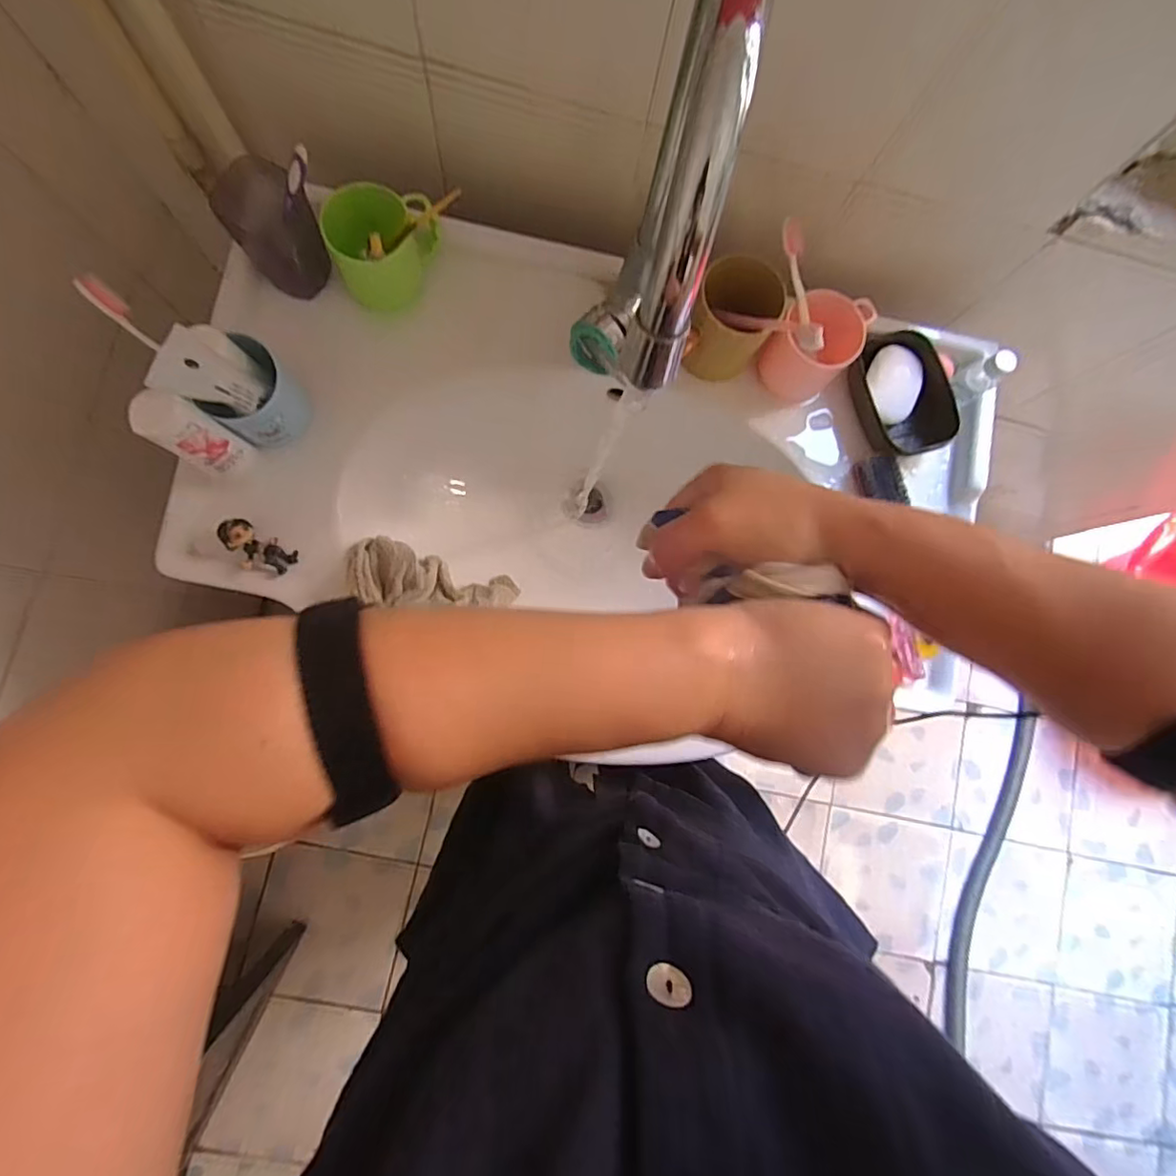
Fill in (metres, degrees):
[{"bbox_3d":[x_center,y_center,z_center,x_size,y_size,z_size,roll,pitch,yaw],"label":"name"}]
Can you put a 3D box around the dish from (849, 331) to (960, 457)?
[{"bbox_3d":[0.325,-0.204,0.605,0.098,0.035,0.128,-14,85,-7],"label":"dish"}]

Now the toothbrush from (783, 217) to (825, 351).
[{"bbox_3d":[0.199,-0.275,0.535,0.016,0.139,0.019,-44,45,-8],"label":"toothbrush"}]

